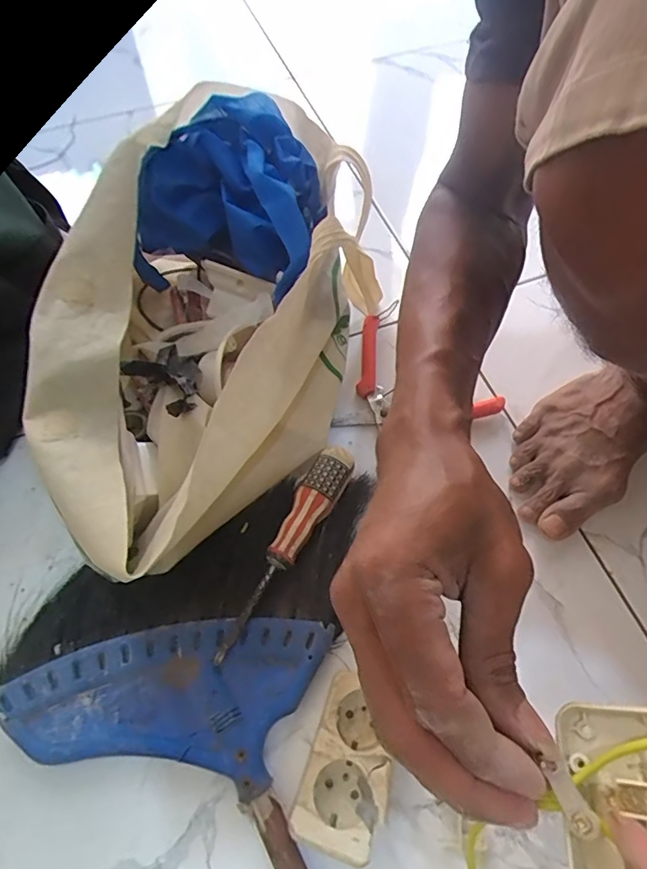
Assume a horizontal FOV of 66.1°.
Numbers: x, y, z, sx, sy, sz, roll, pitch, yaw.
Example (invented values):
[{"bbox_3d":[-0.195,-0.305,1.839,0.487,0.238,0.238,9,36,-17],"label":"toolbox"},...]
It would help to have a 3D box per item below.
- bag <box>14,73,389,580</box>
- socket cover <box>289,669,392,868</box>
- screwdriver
[{"bbox_3d":[-0.098,-0.088,0.421,0.220,0.185,0.382,17,63,8],"label":"bag"},{"bbox_3d":[0.018,0.229,0.348,0.056,0.033,0.101,17,62,8],"label":"socket cover"},{"bbox_3d":[-0.030,0.092,0.407,0.032,0.027,0.188,26,64,13],"label":"screwdriver"}]

